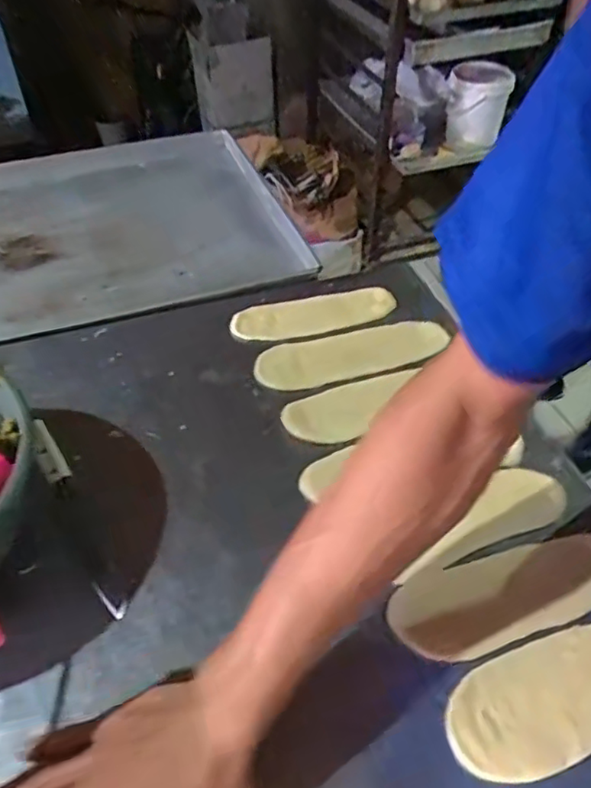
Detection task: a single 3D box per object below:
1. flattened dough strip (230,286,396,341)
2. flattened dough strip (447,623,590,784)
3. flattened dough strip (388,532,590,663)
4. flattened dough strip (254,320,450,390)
[{"bbox_3d":[0.021,-0.092,0.693,0.186,0.010,0.059,-13,48,-12],"label":"flattened dough strip"},{"bbox_3d":[0.194,0.202,0.422,0.191,0.008,0.071,-16,49,-14],"label":"flattened dough strip"},{"bbox_3d":[0.169,0.149,0.470,0.198,0.008,0.067,-15,49,-13],"label":"flattened dough strip"},{"bbox_3d":[0.058,-0.046,0.653,0.201,0.017,0.064,-12,48,-11],"label":"flattened dough strip"}]

